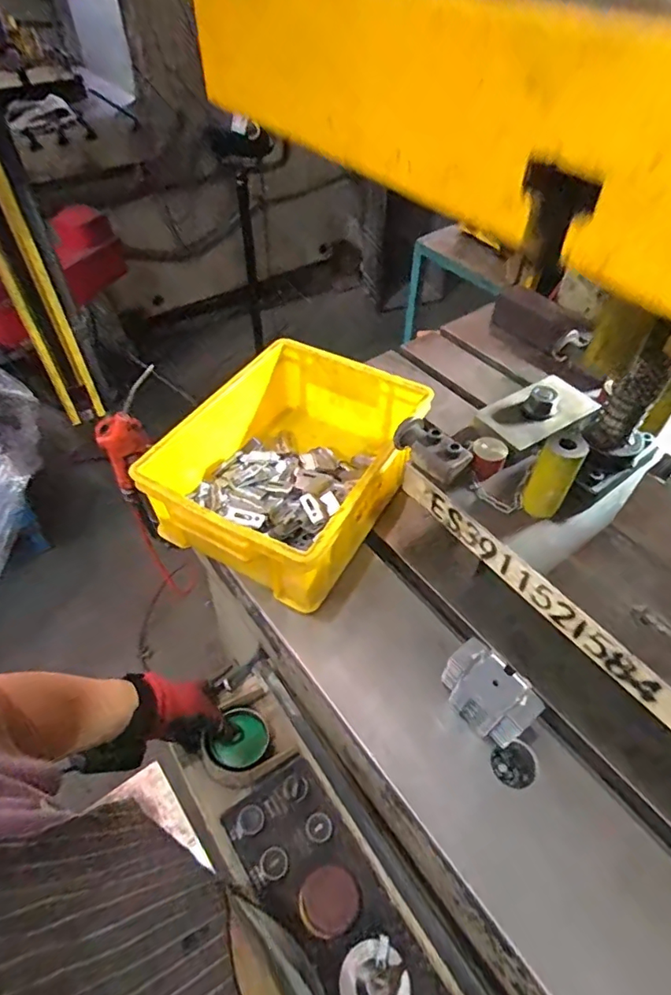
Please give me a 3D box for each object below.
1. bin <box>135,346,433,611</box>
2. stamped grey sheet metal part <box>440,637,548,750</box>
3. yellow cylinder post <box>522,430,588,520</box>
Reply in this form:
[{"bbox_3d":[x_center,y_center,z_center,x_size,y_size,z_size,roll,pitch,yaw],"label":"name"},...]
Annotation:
[{"bbox_3d":[-0.061,-0.047,0.730,0.280,0.131,0.348,26,54,20],"label":"bin"},{"bbox_3d":[0.158,0.208,0.548,0.056,0.100,0.091,-22,53,-19],"label":"stamped grey sheet metal part"},{"bbox_3d":[0.227,-0.022,0.551,0.041,0.090,0.043,29,55,22],"label":"yellow cylinder post"}]

